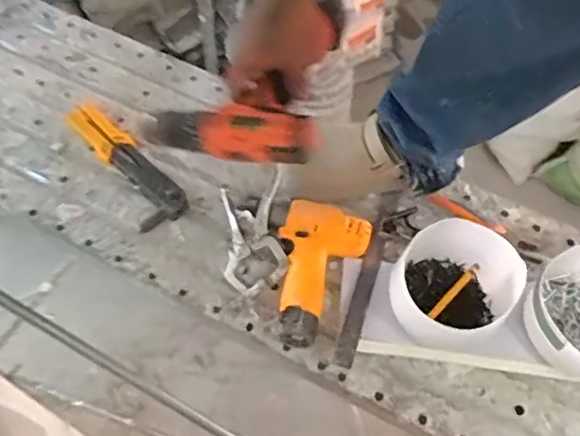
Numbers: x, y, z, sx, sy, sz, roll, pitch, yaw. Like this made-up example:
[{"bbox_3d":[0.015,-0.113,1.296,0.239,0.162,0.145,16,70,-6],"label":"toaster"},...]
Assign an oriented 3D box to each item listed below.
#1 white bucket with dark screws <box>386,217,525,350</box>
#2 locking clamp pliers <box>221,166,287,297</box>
[{"bbox_3d":[0.202,0.085,0.712,0.146,0.082,0.150,2,60,-3],"label":"white bucket with dark screws"},{"bbox_3d":[-0.049,0.023,0.776,0.084,0.064,0.157,-3,60,-5],"label":"locking clamp pliers"}]

